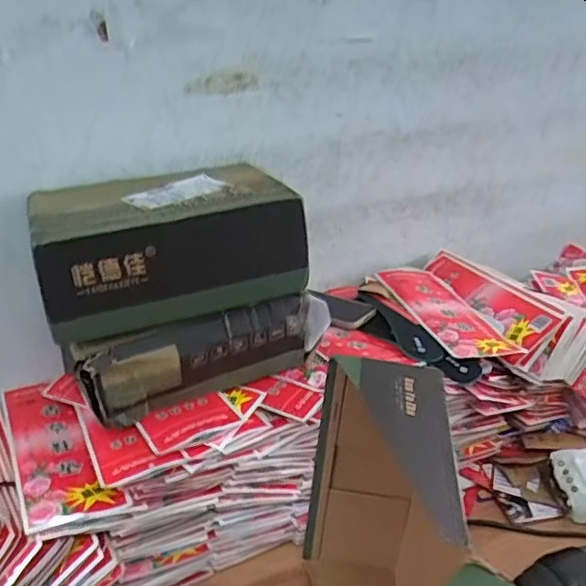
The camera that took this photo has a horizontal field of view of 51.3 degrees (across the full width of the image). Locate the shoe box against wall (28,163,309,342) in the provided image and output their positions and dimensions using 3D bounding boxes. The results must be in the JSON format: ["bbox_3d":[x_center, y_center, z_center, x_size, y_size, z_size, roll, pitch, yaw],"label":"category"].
[{"bbox_3d":[-0.164,-0.071,0.799,0.312,0.134,0.219,-10,27,-20],"label":"shoe box against wall"}]

